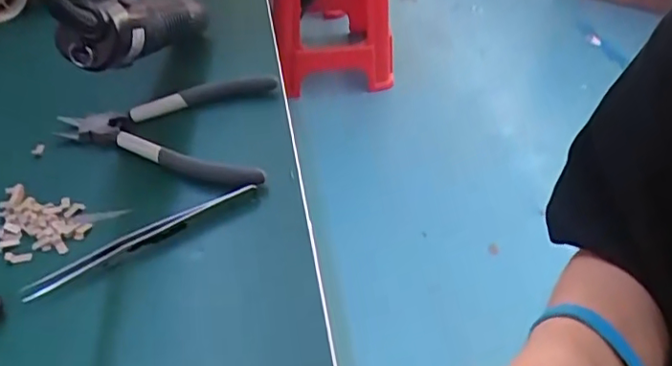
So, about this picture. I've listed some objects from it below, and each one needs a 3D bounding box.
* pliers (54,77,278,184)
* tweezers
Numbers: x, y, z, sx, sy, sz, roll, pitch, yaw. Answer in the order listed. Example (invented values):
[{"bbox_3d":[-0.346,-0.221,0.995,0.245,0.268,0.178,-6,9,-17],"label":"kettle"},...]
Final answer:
[{"bbox_3d":[-0.113,-0.036,0.377,0.137,0.018,0.114,0,41,0],"label":"pliers"},{"bbox_3d":[-0.102,0.029,0.307,0.128,0.009,0.010,-23,47,-25],"label":"tweezers"}]

